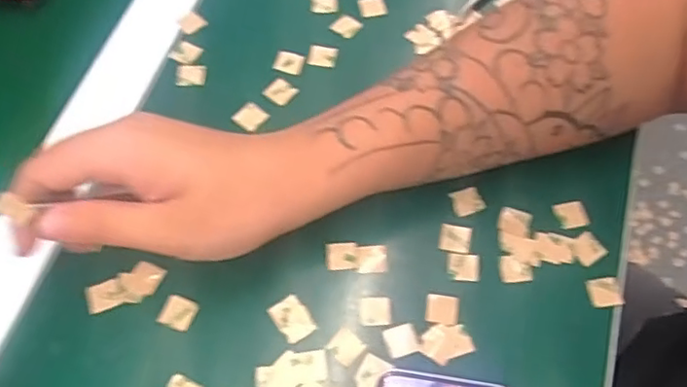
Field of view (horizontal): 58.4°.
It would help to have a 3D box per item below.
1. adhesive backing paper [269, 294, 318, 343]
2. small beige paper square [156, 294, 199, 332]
[{"bbox_3d":[-0.027,0.065,0.320,0.017,0.004,0.023,-36,70,-16],"label":"adhesive backing paper"},{"bbox_3d":[-0.086,0.063,0.321,0.017,0.006,0.015,22,66,10],"label":"small beige paper square"}]

